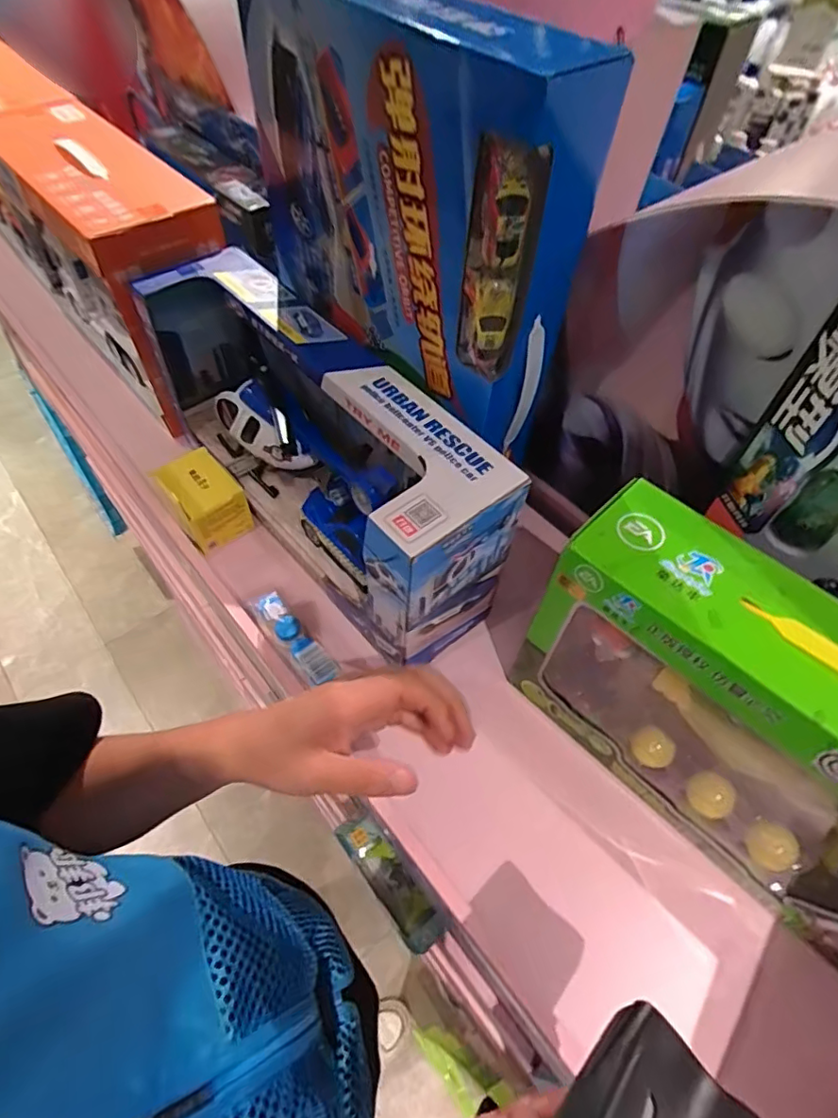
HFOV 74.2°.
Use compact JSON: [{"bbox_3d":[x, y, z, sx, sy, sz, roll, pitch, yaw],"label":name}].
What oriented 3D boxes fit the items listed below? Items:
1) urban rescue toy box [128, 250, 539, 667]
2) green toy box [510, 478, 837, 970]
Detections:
[{"bbox_3d":[-0.100,-0.103,0.510,0.115,0.177,0.399,-37,64,-24],"label":"urban rescue toy box"},{"bbox_3d":[0.227,0.118,0.372,0.311,0.196,0.088,40,63,22],"label":"green toy box"}]

